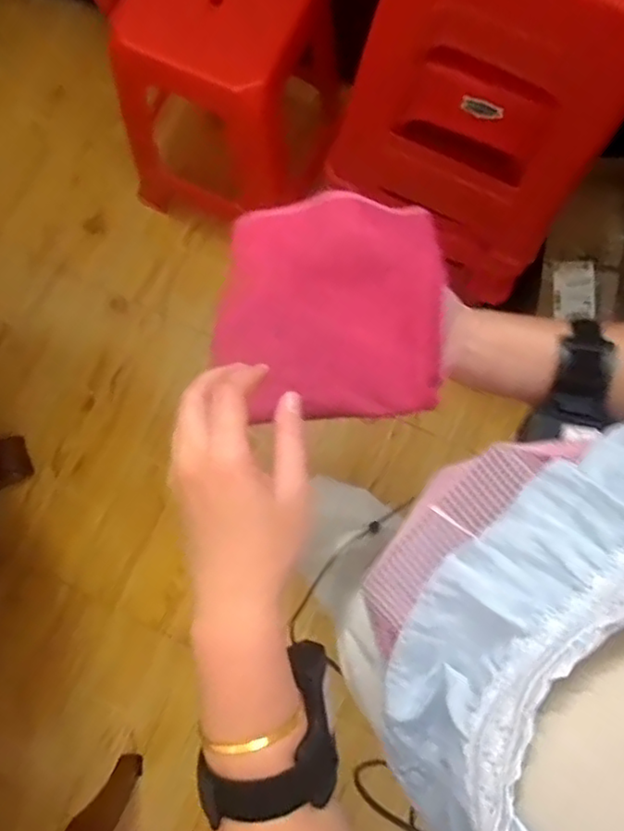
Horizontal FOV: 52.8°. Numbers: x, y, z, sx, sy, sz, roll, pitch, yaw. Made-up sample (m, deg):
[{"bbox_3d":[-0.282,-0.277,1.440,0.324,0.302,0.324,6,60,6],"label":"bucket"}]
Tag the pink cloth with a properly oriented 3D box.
[{"bbox_3d":[0.010,-0.075,0.438,0.150,0.046,0.148,-1,80,-1],"label":"pink cloth"}]

